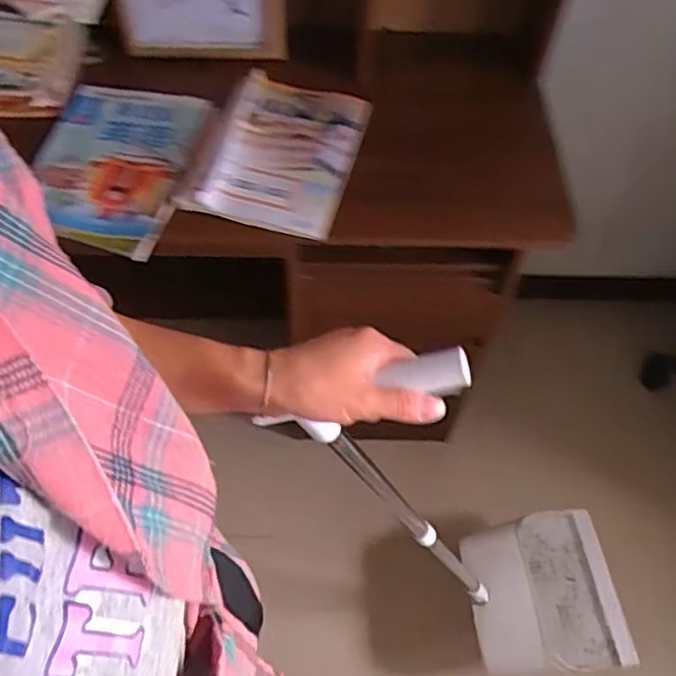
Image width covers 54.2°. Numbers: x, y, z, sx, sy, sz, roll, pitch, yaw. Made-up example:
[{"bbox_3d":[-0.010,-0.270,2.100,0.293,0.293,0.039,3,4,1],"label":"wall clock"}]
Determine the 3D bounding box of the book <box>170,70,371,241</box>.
[{"bbox_3d":[-0.081,-0.248,0.881,0.194,0.031,0.261,14,59,7],"label":"book"}]

